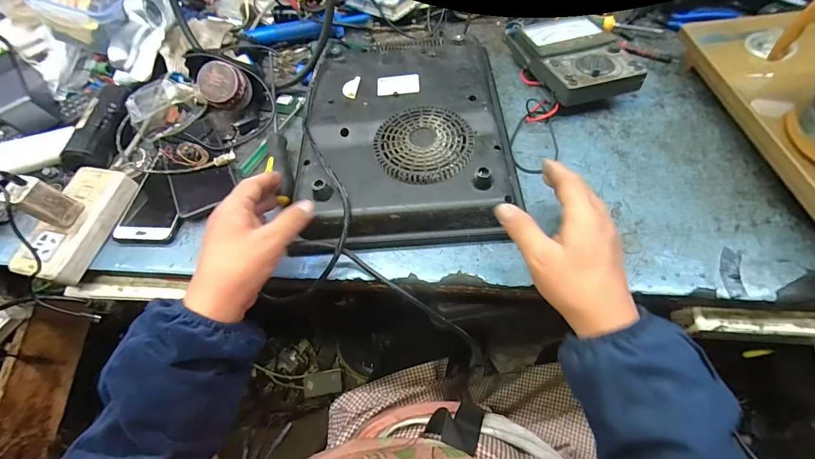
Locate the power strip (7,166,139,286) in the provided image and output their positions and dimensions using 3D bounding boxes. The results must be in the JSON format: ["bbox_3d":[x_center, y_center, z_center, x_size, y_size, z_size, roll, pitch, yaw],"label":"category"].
[{"bbox_3d":[-0.410,-0.008,0.442,0.069,0.038,0.149,7,60,9],"label":"power strip"}]

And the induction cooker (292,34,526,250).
[{"bbox_3d":[-0.009,-0.131,0.467,0.276,0.053,0.324,-4,58,3],"label":"induction cooker"}]

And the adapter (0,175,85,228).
[{"bbox_3d":[-0.414,-0.031,0.405,0.023,0.070,0.037,16,61,14],"label":"adapter"}]

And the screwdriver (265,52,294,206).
[{"bbox_3d":[-0.182,-0.124,0.494,0.025,0.025,0.224,-15,60,-4],"label":"screwdriver"}]

